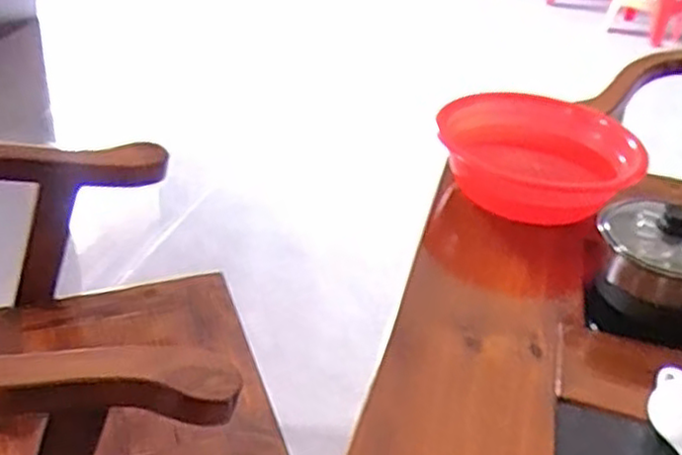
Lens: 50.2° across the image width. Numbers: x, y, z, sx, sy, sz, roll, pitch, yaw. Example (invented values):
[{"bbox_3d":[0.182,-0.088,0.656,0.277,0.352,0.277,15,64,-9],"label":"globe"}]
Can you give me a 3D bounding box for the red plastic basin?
[{"bbox_3d":[0.300,-0.101,1.117,0.281,0.115,0.281,3,34,-2],"label":"red plastic basin"}]

